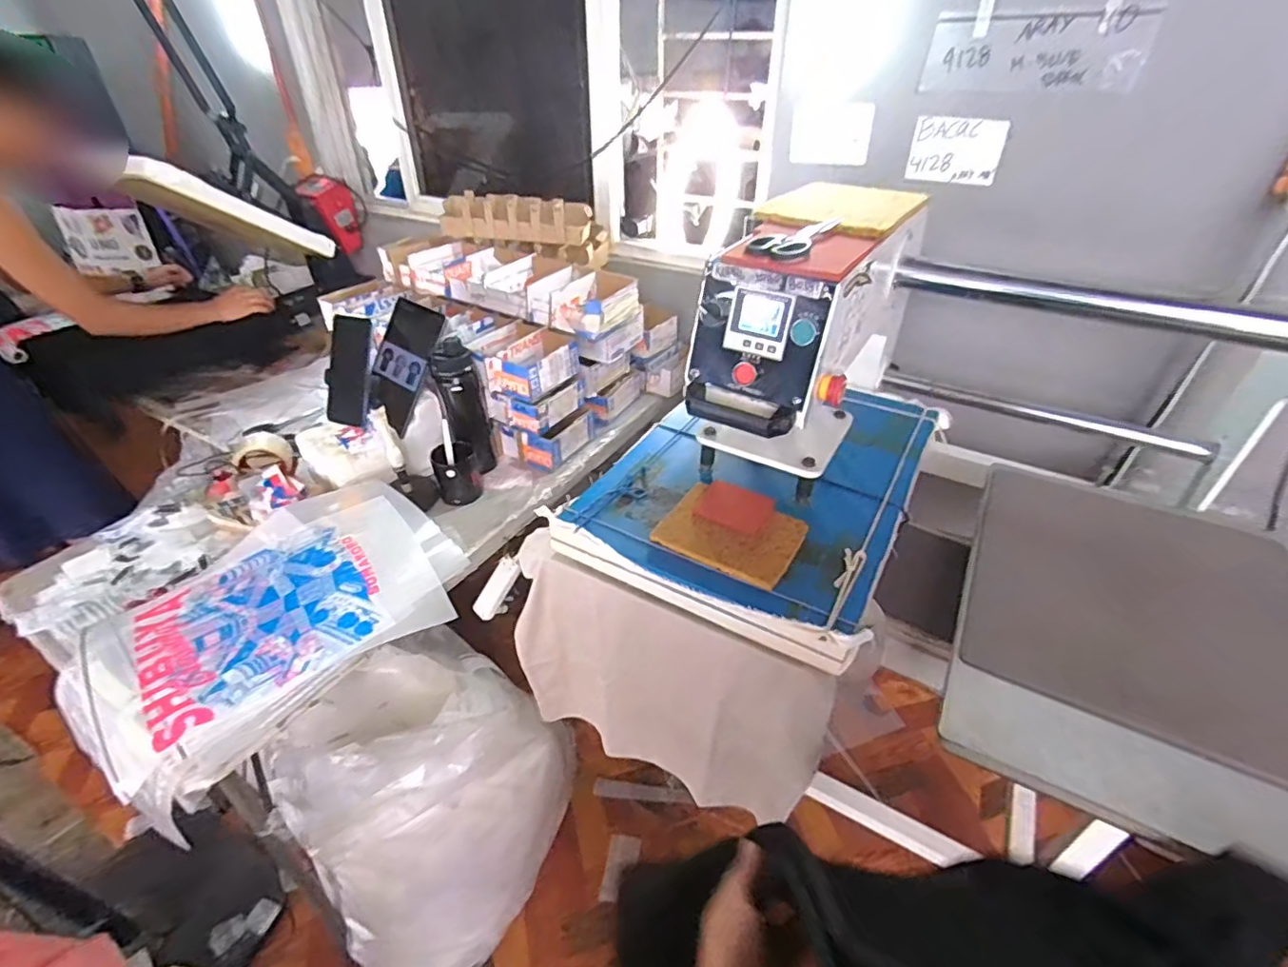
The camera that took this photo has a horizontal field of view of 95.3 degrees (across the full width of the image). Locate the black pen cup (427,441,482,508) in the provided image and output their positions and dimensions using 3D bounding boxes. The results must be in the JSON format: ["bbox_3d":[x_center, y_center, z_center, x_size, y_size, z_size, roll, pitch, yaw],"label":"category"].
[{"bbox_3d":[-0.365,-0.021,1.143,0.082,0.101,0.090,2,35,-1],"label":"black pen cup"}]

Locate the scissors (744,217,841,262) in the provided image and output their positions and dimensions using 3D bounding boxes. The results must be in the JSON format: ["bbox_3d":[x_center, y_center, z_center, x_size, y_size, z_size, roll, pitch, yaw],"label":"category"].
[{"bbox_3d":[0.188,-0.305,0.721,0.069,0.018,0.204,18,38,20],"label":"scissors"}]

